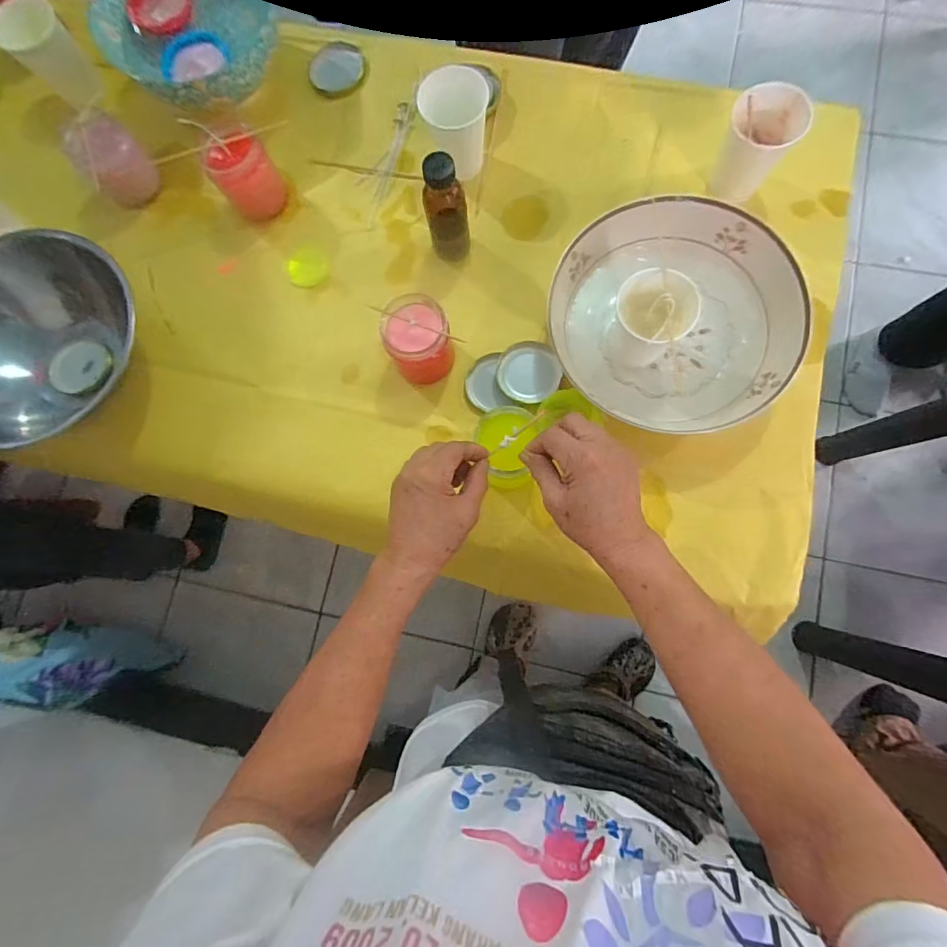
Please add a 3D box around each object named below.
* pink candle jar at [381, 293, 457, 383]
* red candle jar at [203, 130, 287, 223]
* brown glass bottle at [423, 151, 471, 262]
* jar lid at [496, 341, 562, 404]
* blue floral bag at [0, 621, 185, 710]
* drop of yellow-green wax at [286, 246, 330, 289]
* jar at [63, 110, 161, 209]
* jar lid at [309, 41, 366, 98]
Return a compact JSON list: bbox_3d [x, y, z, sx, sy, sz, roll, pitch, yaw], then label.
[{"bbox_3d":[-0.057,-0.138,0.496,0.073,0.067,0.076,-8,81,2],"label":"pink candle jar"},{"bbox_3d":[-0.245,-0.323,0.518,0.059,0.070,0.060,0,82,3],"label":"red candle jar"},{"bbox_3d":[-0.027,-0.264,0.484,0.041,0.110,0.040,0,82,3],"label":"brown glass bottle"},{"bbox_3d":[0.061,-0.109,0.514,0.067,0.011,0.064,0,82,3],"label":"jar lid"},{"bbox_3d":[-0.821,0.397,0.994,0.361,0.123,0.135,12,80,-38],"label":"blue floral bag"},{"bbox_3d":[-0.188,-0.235,0.541,0.047,0.004,0.045,10,82,4],"label":"drop of yellow-green wax"},{"bbox_3d":[-0.386,-0.335,0.518,0.058,0.082,0.065,42,86,8],"label":"jar"},{"bbox_3d":[-0.159,-0.475,0.560,0.058,0.008,0.066,26,84,6],"label":"jar lid"}]

